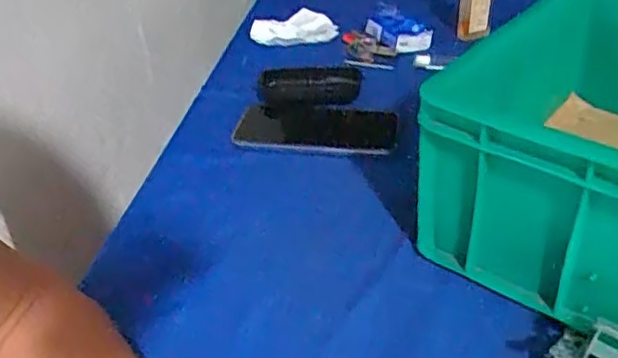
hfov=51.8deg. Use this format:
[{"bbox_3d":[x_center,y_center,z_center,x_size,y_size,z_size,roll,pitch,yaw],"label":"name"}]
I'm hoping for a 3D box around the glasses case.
[{"bbox_3d":[0.001,-0.103,0.712,0.114,0.039,0.033,6,37,13],"label":"glasses case"}]

